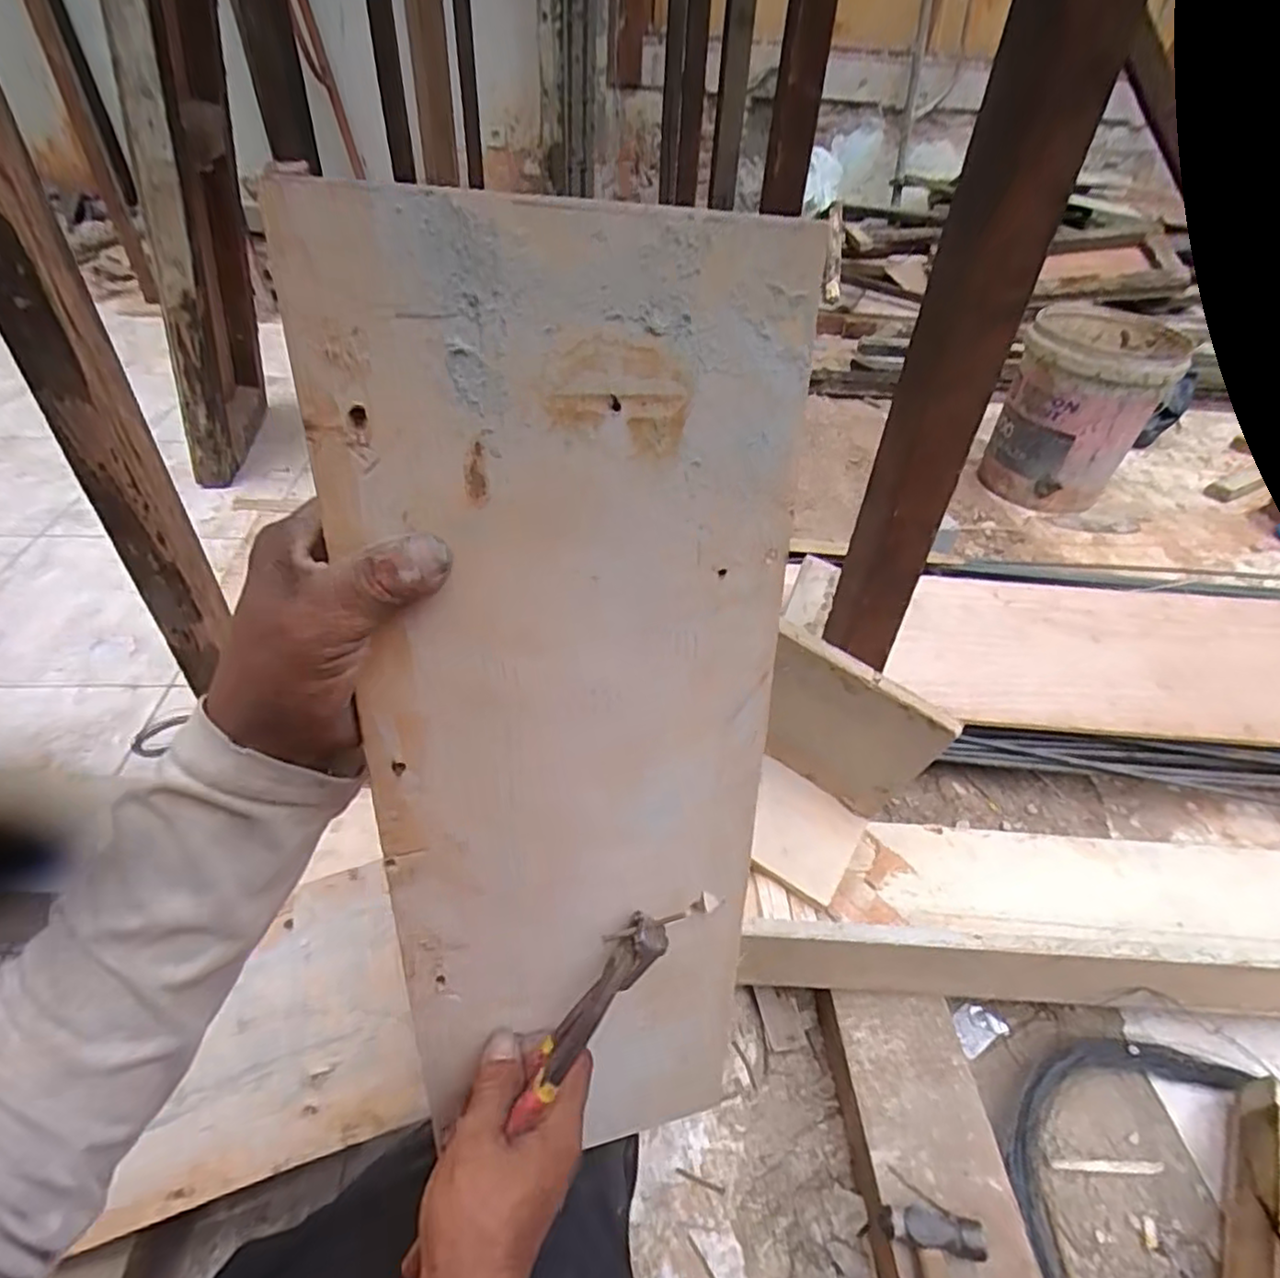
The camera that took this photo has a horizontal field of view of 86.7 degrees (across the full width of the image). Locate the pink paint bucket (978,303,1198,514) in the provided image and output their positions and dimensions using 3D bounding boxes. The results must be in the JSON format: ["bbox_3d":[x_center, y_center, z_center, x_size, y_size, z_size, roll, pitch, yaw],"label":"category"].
[{"bbox_3d":[0.977,-0.506,1.534,0.272,0.352,0.299,28,47,23],"label":"pink paint bucket"}]

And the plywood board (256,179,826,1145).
[{"bbox_3d":[-0.029,0.085,0.351,0.198,0.528,0.014,-6,26,-15],"label":"plywood board"}]

